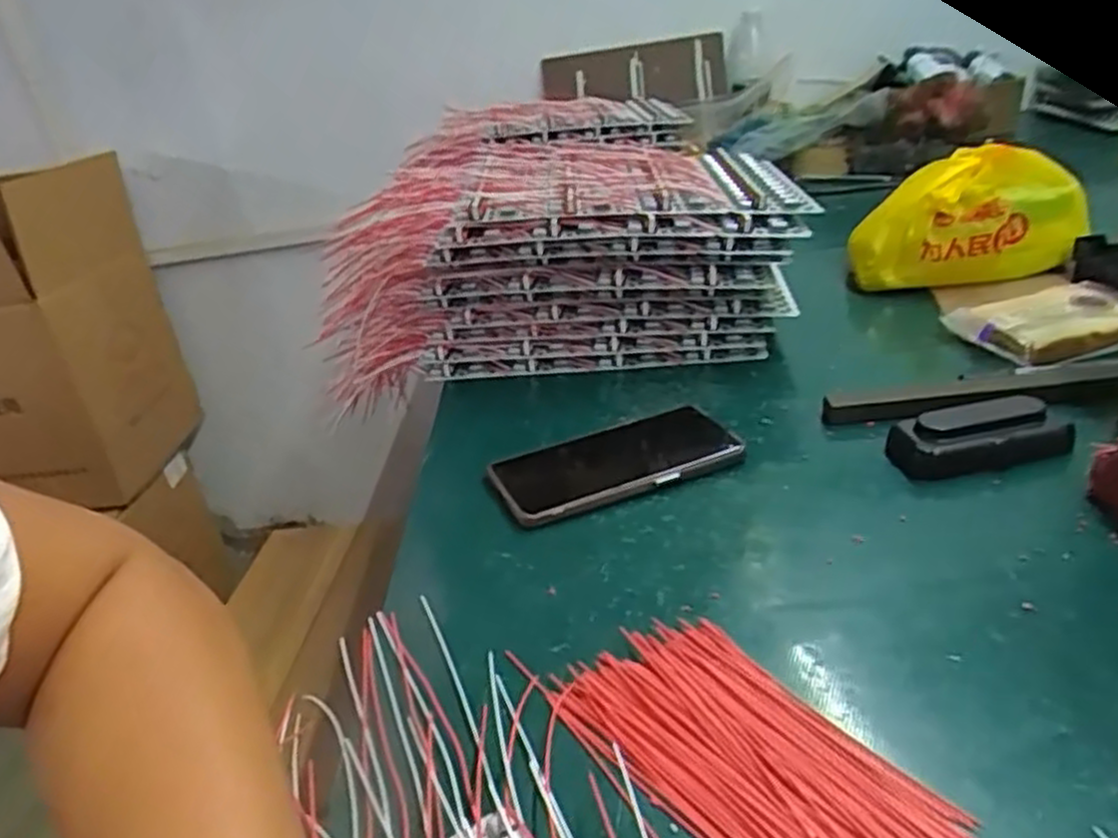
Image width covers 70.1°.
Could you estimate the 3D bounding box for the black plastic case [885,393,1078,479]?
[{"bbox_3d":[0.268,0.012,0.507,0.107,0.035,0.044,-5,27,2],"label":"black plastic case"}]

